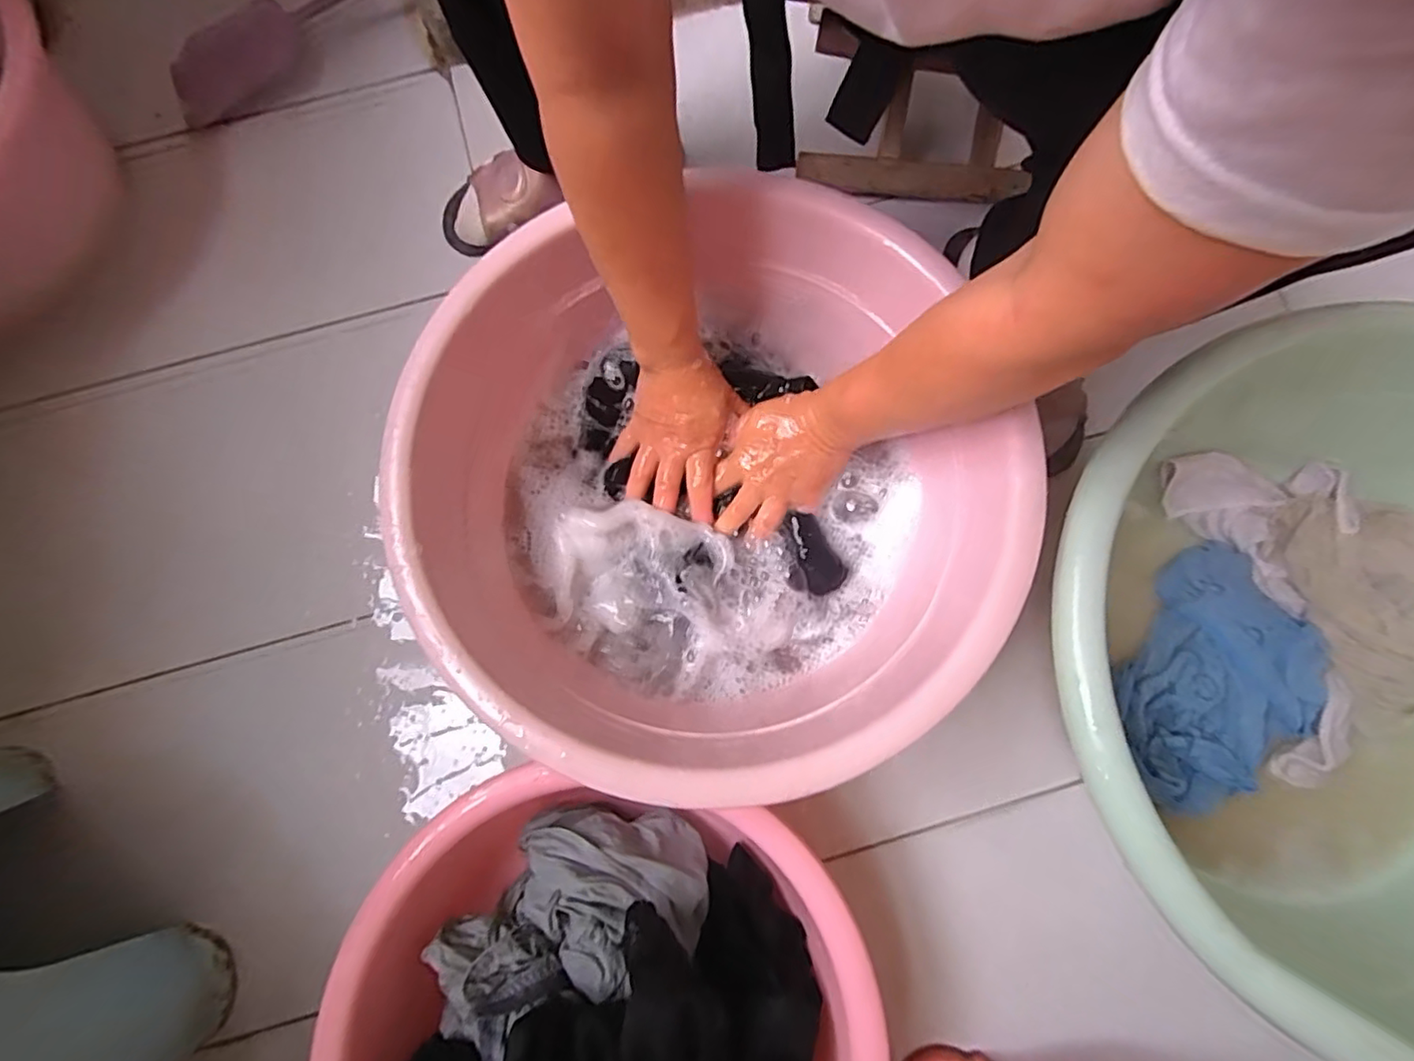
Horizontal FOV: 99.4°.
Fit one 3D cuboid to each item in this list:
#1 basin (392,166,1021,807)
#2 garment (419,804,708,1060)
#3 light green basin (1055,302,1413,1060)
[{"bbox_3d":[-0.004,-0.022,0.456,0.390,0.153,0.396,0,76,0],"label":"basin"},{"bbox_3d":[-0.102,0.269,0.426,0.206,0.075,0.118,-23,77,-5],"label":"garment"},{"bbox_3d":[0.472,0.085,0.449,0.463,0.153,0.475,0,76,0],"label":"light green basin"}]

